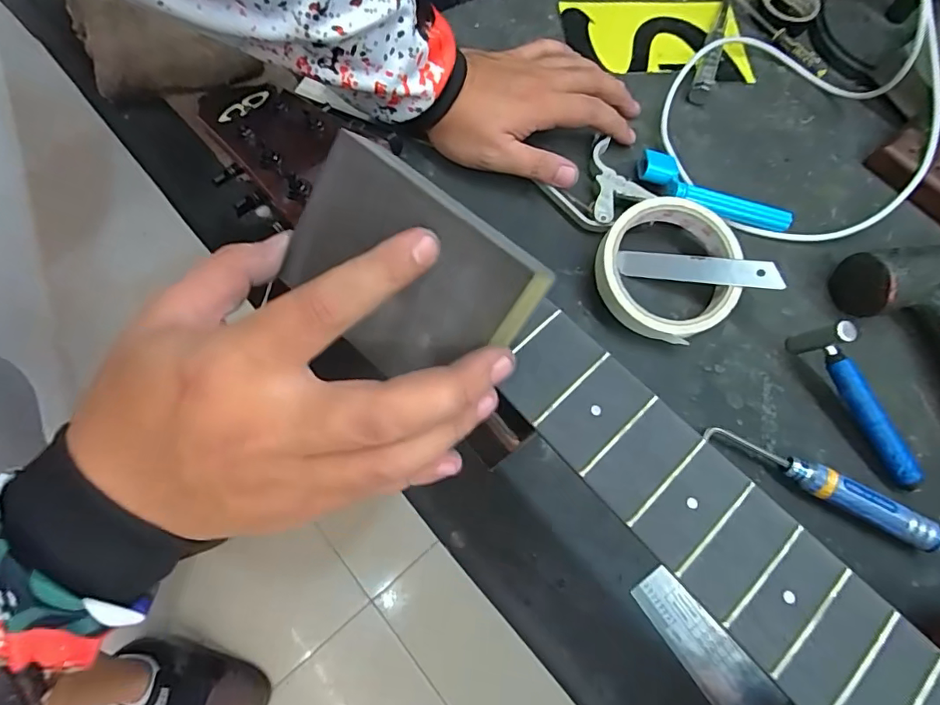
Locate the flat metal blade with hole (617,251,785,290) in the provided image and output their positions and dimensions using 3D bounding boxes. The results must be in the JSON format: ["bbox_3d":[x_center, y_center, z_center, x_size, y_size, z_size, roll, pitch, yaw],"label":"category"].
[{"bbox_3d":[0.150,-0.056,0.331,0.099,0.004,0.018,9,82,21],"label":"flat metal blade with hole"}]

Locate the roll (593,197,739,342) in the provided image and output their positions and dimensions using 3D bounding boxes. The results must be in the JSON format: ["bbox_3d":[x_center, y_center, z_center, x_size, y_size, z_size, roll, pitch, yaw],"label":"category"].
[{"bbox_3d":[0.131,-0.054,0.328,0.098,0.026,0.087,-33,75,-12],"label":"roll"}]

